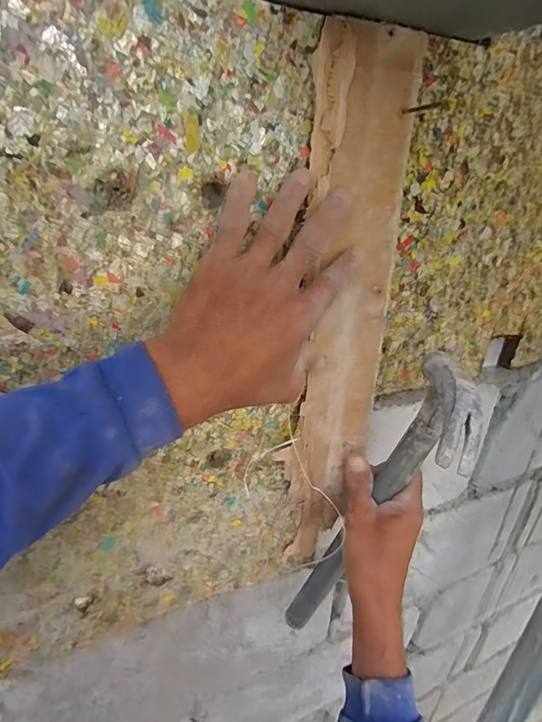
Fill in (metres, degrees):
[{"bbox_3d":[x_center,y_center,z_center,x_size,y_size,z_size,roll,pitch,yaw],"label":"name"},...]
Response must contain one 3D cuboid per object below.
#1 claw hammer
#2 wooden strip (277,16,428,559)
[{"bbox_3d":[0.095,0.155,0.411,0.034,0.337,0.115,26,29,4],"label":"claw hammer"},{"bbox_3d":[0.059,-0.010,0.355,0.085,0.439,0.012,-8,25,-25],"label":"wooden strip"}]

